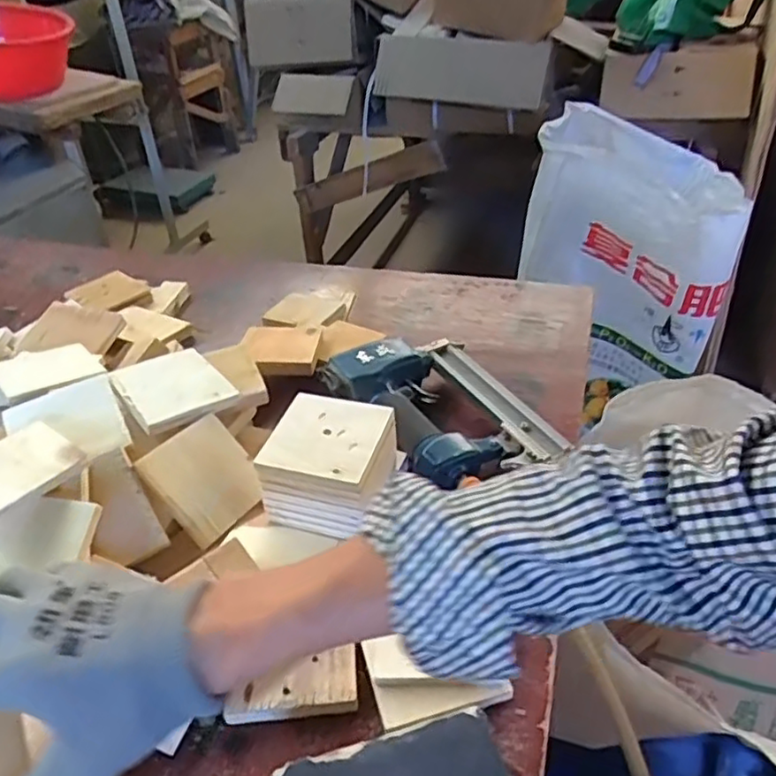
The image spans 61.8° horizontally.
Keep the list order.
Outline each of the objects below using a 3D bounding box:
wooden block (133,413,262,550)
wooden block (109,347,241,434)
[{"bbox_3d":[-0.155,0.076,0.561,0.010,0.088,0.089,-33,6,42],"label":"wooden block"},{"bbox_3d":[-0.201,-0.002,0.608,0.089,0.010,0.088,-22,50,-33],"label":"wooden block"}]

